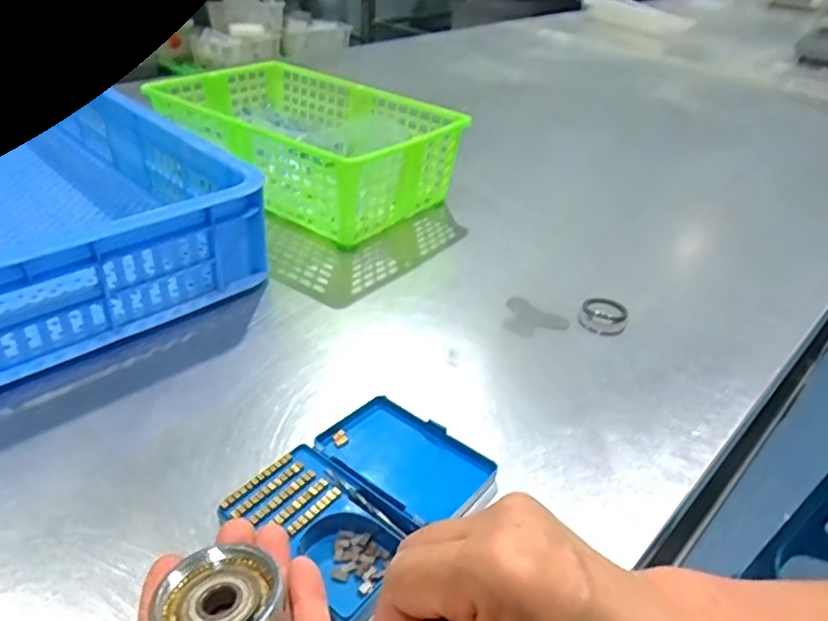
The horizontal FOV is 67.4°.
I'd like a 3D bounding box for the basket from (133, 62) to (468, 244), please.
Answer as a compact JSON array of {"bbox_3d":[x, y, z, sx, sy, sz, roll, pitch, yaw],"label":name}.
[{"bbox_3d":[-0.133,-0.206,0.760,0.339,0.103,0.225,24,39,25],"label":"basket"}]

